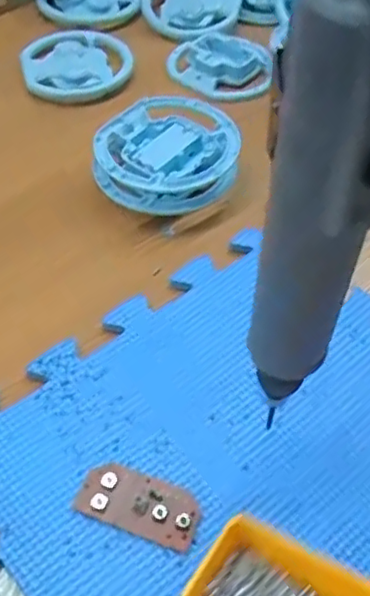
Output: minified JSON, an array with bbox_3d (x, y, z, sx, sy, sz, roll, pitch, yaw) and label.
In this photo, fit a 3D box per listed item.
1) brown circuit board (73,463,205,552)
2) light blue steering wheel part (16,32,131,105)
[{"bbox_3d":[-0.022,0.102,0.312,0.061,0.008,0.028,18,53,12],"label":"brown circuit board"},{"bbox_3d":[-0.100,-0.214,0.574,0.097,0.019,0.083,-15,54,-14],"label":"light blue steering wheel part"}]

